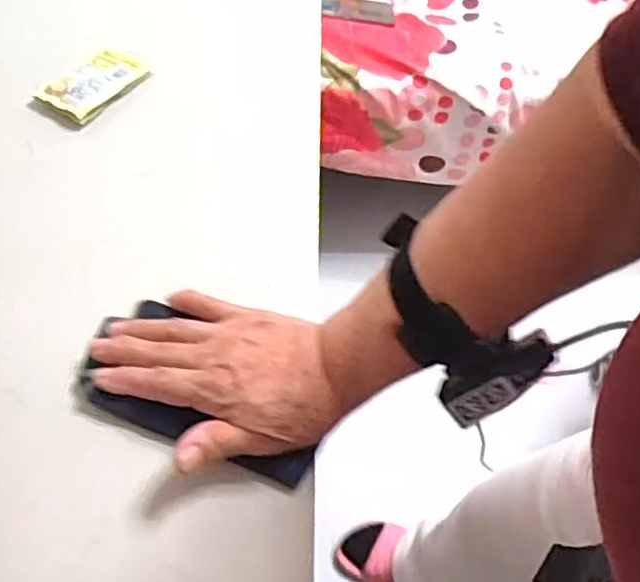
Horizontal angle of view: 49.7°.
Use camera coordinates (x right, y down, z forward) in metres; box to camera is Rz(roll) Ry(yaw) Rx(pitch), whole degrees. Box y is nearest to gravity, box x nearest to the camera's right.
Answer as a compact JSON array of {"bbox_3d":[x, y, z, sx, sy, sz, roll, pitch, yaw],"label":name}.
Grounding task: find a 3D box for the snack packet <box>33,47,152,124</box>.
[{"bbox_3d":[-0.192,-0.180,0.591,0.058,0.010,0.086,32,61,18],"label":"snack packet"}]

